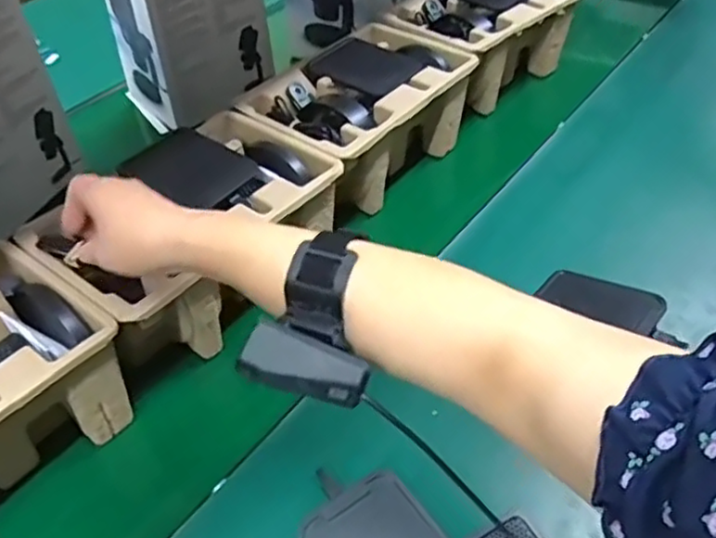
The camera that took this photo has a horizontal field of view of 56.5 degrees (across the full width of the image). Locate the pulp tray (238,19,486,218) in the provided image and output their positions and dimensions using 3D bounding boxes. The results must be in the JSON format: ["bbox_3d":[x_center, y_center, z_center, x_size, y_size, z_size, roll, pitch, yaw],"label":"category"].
[{"bbox_3d":[0.004,-0.153,0.702,0.146,0.104,0.237,28,51,28],"label":"pulp tray"}]

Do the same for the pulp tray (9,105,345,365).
[{"bbox_3d":[-0.142,-0.028,0.567,0.158,0.099,0.228,29,51,29],"label":"pulp tray"}]

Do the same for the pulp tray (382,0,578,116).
[{"bbox_3d":[0.152,-0.290,0.842,0.148,0.105,0.240,31,52,30],"label":"pulp tray"}]

